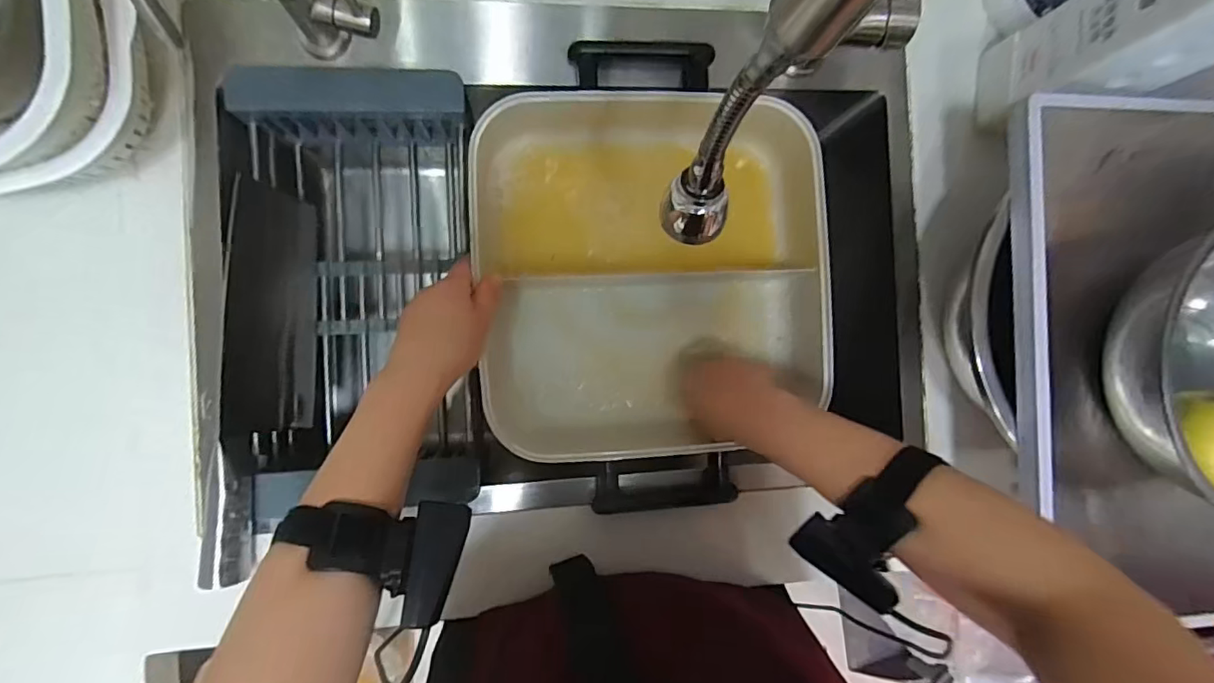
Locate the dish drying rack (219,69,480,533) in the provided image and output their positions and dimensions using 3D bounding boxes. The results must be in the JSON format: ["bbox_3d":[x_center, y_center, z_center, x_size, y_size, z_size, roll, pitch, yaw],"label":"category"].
[{"bbox_3d":[-0.220,-0.049,0.494,0.190,0.100,0.366,-2,89,-8],"label":"dish drying rack"}]

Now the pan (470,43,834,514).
[{"bbox_3d":[0.041,-0.055,0.503,0.308,0.081,0.384,1,89,-8],"label":"pan"}]

